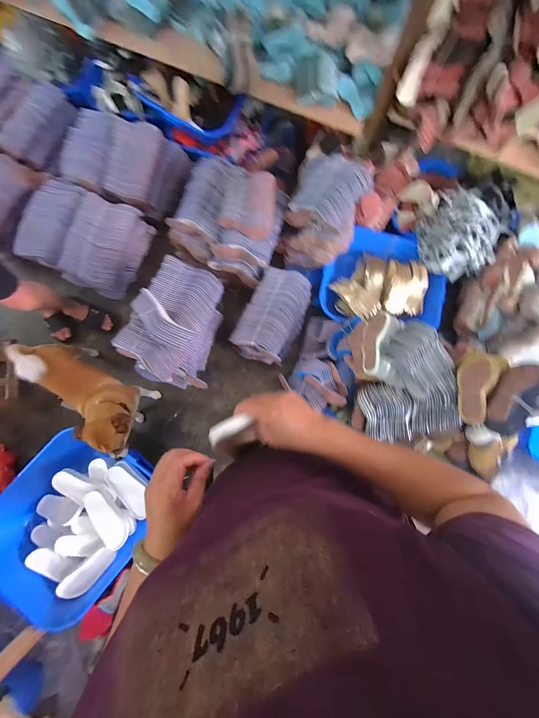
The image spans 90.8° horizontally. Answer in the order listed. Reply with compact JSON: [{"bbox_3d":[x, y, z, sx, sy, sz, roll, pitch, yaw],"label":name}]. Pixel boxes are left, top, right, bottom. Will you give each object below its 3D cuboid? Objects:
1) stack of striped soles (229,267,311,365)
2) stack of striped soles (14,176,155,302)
[{"bbox_3d":[0.022,-0.189,1.295,0.254,0.245,0.404,24,80,2],"label":"stack of striped soles"},{"bbox_3d":[-0.881,-0.586,1.270,0.463,0.266,0.445,20,80,1],"label":"stack of striped soles"}]

